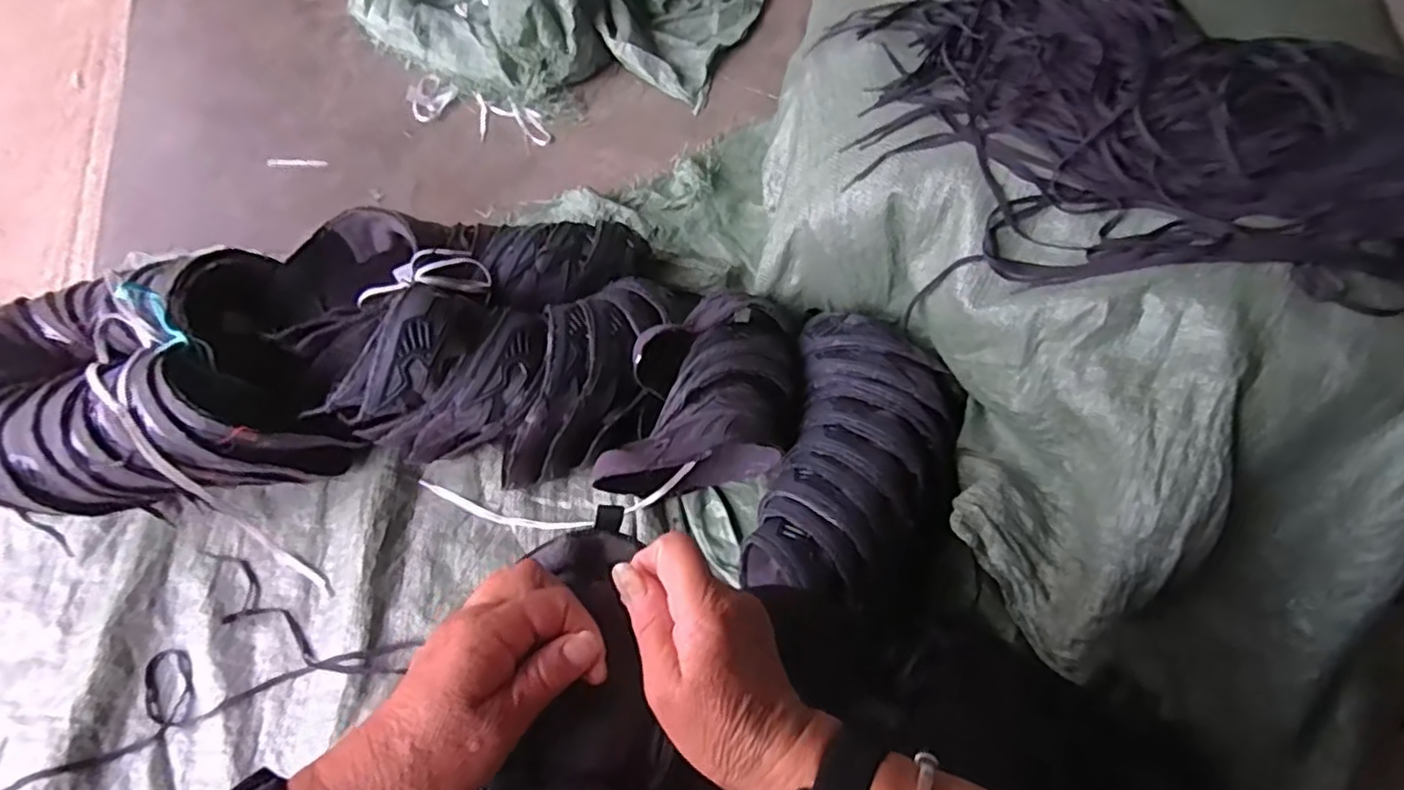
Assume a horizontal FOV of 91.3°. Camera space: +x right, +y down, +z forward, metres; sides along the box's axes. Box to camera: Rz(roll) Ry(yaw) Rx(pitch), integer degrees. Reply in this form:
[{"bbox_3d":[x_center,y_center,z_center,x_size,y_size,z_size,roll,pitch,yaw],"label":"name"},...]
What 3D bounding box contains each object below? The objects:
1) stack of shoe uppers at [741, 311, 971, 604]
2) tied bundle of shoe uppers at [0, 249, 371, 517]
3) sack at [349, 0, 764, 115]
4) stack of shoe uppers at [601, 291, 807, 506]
[{"bbox_3d":[0.180,0.067,0.761,0.189,0.100,0.336,15,62,10],"label":"stack of shoe uppers"},{"bbox_3d":[-0.656,0.000,0.825,0.406,0.203,0.280,-13,61,-5],"label":"tied bundle of shoe uppers"},{"bbox_3d":[-0.269,-0.852,1.332,0.741,0.175,0.664,20,63,13],"label":"sack"},{"bbox_3d":[0.020,0.001,0.815,0.185,0.164,0.318,13,62,9],"label":"stack of shoe uppers"}]

